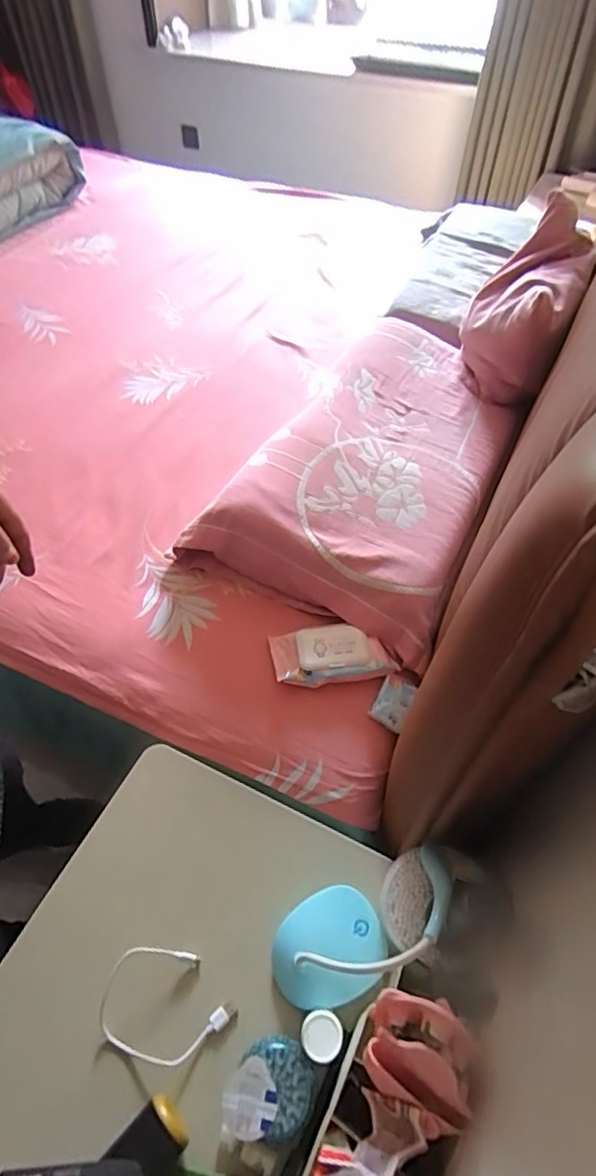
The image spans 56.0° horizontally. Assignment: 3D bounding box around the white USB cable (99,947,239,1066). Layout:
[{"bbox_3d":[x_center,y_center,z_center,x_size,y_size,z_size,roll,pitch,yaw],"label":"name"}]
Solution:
[{"bbox_3d":[-0.132,0.418,0.563,0.134,0.022,0.088,6,57,9],"label":"white USB cable"}]

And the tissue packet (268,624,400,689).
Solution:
[{"bbox_3d":[0.046,0.093,0.761,0.160,0.035,0.077,-3,53,-2],"label":"tissue packet"}]

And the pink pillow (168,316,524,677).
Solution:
[{"bbox_3d":[0.145,-0.217,0.934,0.384,0.126,0.630,24,57,18],"label":"pink pillow"}]

